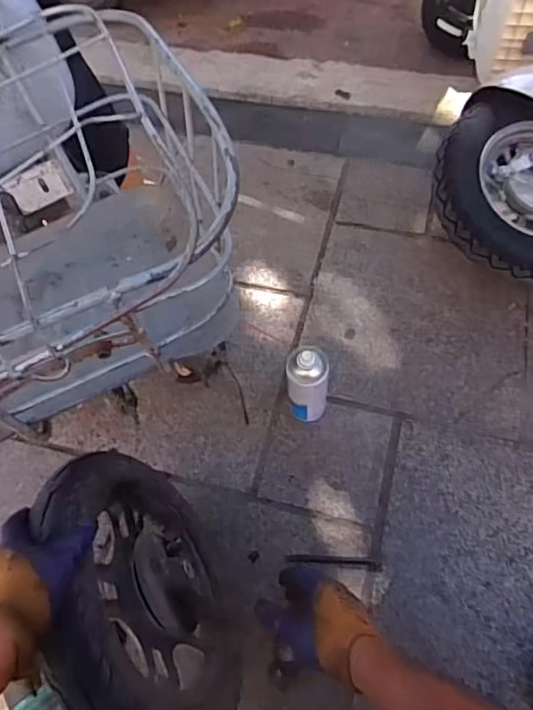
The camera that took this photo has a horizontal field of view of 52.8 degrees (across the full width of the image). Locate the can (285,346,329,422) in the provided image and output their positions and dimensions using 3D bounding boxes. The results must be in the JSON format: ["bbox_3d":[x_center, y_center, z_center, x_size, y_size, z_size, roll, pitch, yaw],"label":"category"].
[{"bbox_3d":[0.067,0.052,0.872,0.064,0.187,0.059,-2,61,3],"label":"can"}]

